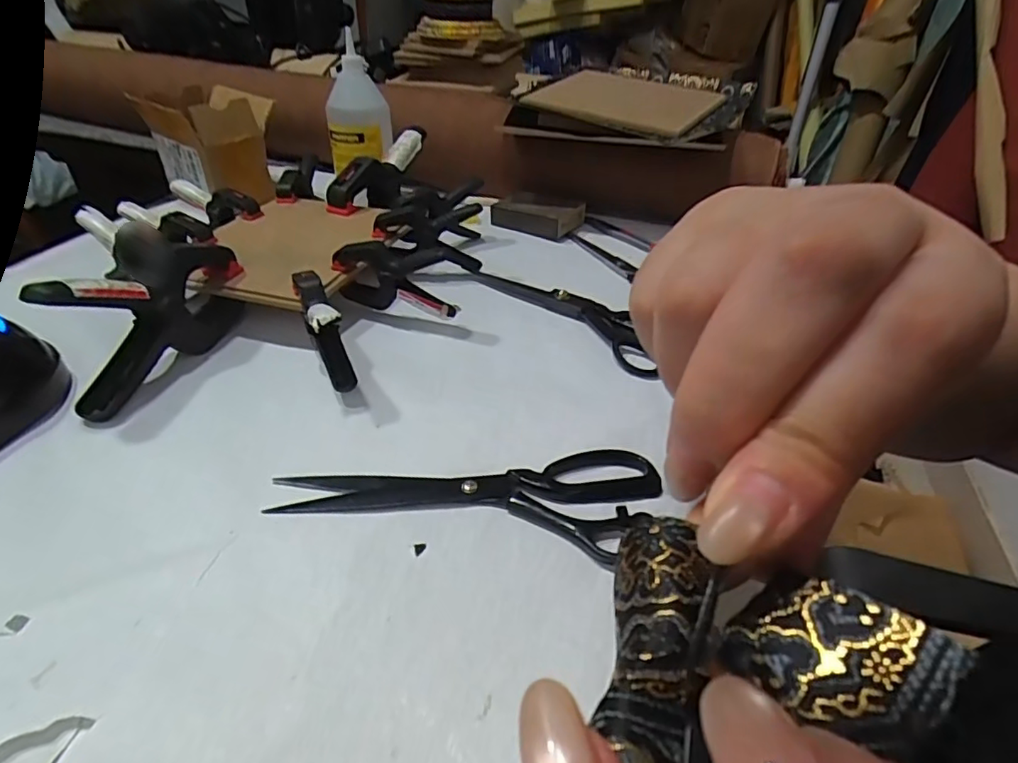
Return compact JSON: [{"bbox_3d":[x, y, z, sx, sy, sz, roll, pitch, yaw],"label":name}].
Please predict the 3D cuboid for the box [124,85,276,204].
[{"bbox_3d":[-0.372,-0.297,0.708,0.115,0.111,0.107,30,45,30],"label":"box"}]

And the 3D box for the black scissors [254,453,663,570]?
[{"bbox_3d":[-0.025,0.069,0.359,0.237,0.012,0.079,6,38,3],"label":"black scissors"}]

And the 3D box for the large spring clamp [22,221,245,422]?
[{"bbox_3d":[-0.270,-0.061,0.427,0.031,0.113,0.156,12,38,11],"label":"large spring clamp"}]

